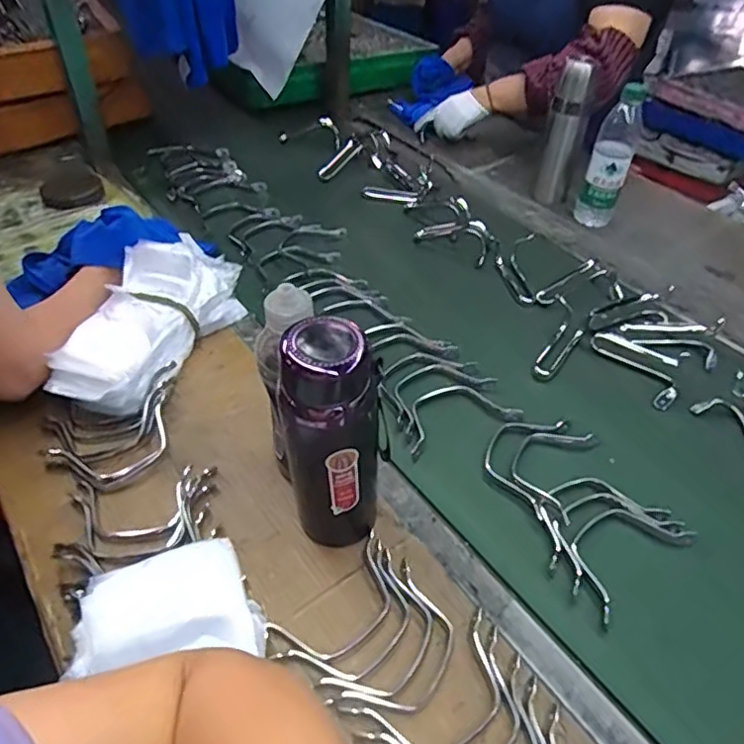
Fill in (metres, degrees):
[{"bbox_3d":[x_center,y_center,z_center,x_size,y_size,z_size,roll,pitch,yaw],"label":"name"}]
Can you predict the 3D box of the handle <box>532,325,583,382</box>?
[{"bbox_3d":[0.238,-0.027,0.771,0.034,0.011,0.108,29,49,25],"label":"handle"}]

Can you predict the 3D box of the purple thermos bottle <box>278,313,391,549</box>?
[{"bbox_3d":[-0.032,0.064,0.509,0.086,0.239,0.064,-2,42,-5],"label":"purple thermos bottle"}]

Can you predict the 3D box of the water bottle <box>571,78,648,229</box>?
[{"bbox_3d":[0.392,-0.347,0.978,0.063,0.206,0.066,18,45,17],"label":"water bottle"}]

